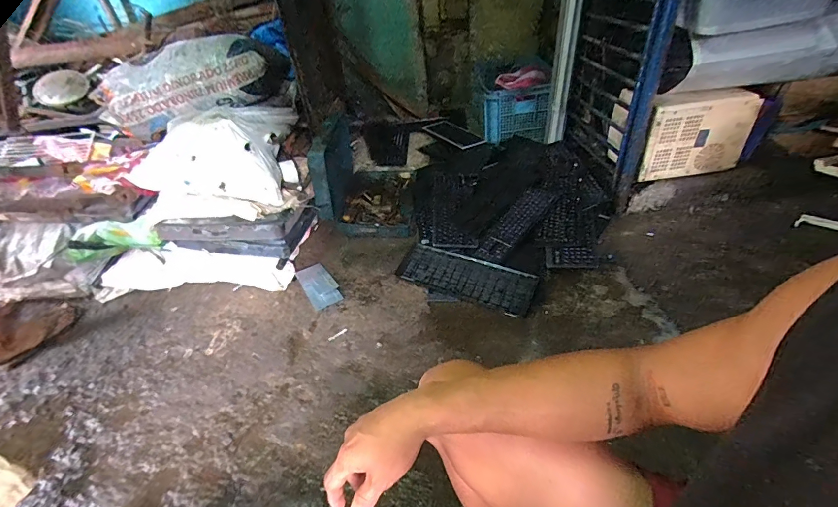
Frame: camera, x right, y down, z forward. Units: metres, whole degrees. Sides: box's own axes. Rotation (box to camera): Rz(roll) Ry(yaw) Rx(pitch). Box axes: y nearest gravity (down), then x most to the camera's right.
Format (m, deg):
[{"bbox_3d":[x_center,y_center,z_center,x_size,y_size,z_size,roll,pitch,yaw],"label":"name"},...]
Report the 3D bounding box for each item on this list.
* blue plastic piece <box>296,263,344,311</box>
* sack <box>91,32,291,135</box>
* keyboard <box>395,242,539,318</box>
[{"bbox_3d":[-0.334,0.106,1.316,0.097,0.012,0.199,-24,40,-23],"label":"blue plastic piece"},{"bbox_3d":[-0.794,-0.611,1.376,0.627,0.225,0.242,-9,36,-3],"label":"sack"},{"bbox_3d":[0.147,0.075,1.264,0.437,0.022,0.161,14,40,25],"label":"keyboard"}]

